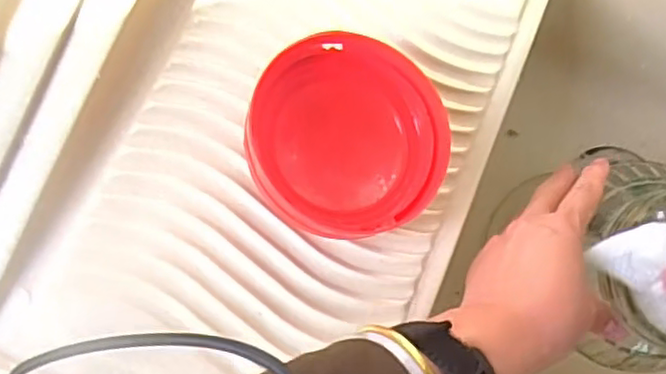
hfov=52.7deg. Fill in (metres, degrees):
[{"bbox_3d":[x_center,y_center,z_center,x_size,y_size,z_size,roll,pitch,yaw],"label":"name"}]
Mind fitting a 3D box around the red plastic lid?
[{"bbox_3d":[0.008,-0.029,0.371,0.106,0.024,0.111,3,80,-17],"label":"red plastic lid"}]

